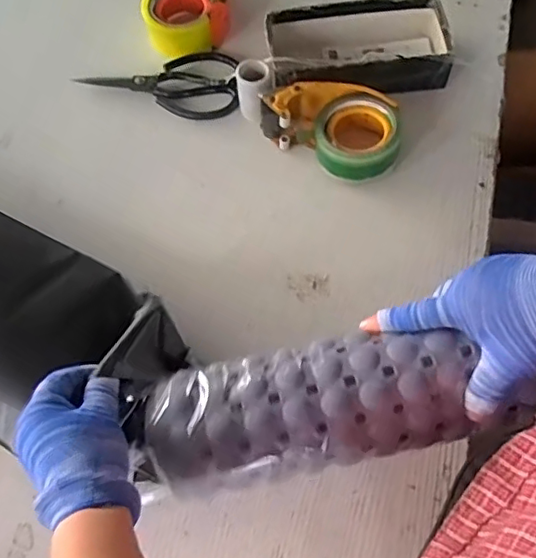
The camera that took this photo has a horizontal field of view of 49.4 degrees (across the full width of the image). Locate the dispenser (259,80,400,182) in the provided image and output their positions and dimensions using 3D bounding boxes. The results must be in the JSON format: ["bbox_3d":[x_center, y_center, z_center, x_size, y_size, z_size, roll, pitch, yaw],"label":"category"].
[{"bbox_3d":[0.074,-0.175,0.667,0.161,0.054,0.100,26,67,13],"label":"dispenser"}]

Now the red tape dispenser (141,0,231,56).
[{"bbox_3d":[-0.105,-0.370,0.765,0.106,0.053,0.157,-3,63,0],"label":"red tape dispenser"}]

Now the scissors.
[{"bbox_3d":[-0.136,-0.241,0.727,0.196,0.017,0.101,-3,63,0],"label":"scissors"}]

